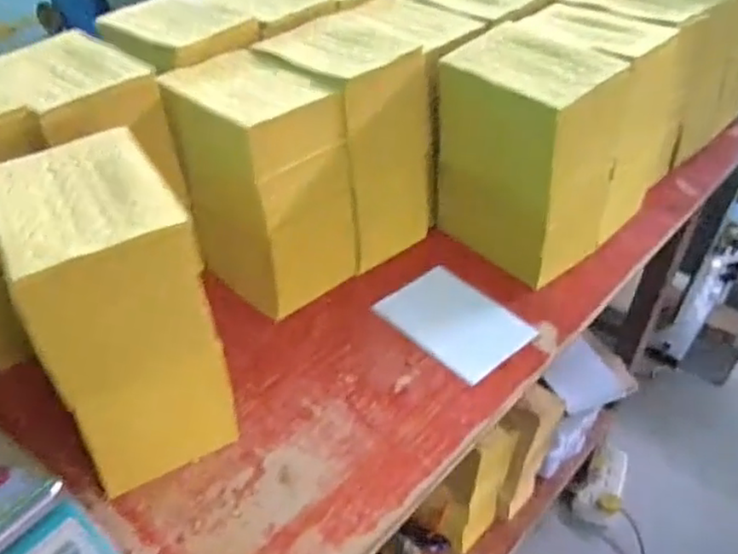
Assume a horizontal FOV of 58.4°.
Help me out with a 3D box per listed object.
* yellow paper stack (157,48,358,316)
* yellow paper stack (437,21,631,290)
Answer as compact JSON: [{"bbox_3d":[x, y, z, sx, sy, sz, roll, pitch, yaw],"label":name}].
[{"bbox_3d":[-0.117,-0.109,0.720,0.189,0.207,0.131,34,50,30],"label":"yellow paper stack"},{"bbox_3d":[0.184,-0.149,0.756,0.155,0.221,0.178,-30,51,-32],"label":"yellow paper stack"}]

